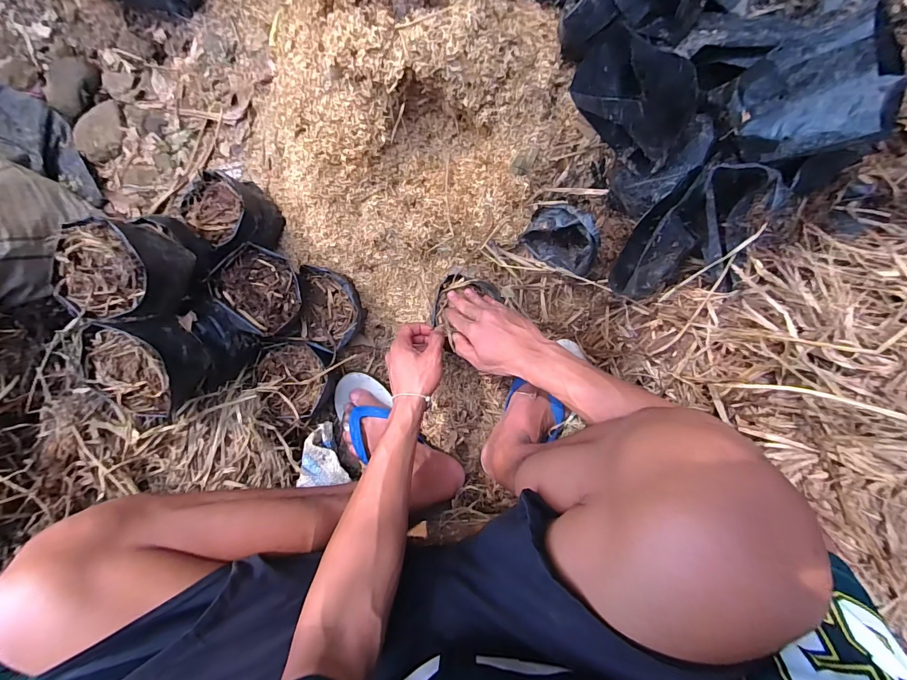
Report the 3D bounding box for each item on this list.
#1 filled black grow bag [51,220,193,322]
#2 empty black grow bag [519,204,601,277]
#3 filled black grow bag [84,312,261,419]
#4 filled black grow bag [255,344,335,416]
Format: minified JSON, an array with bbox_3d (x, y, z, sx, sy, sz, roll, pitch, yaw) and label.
[{"bbox_3d":[-0.399,-0.086,0.503,0.114,0.098,0.118,13,97,4],"label":"filled black grow bag"},{"bbox_3d":[0.157,-0.145,0.576,0.109,0.110,0.073,23,98,3],"label":"empty black grow bag"},{"bbox_3d":[-0.375,0.028,0.550,0.137,0.143,0.127,-8,95,7],"label":"filled black grow bag"},{"bbox_3d":[-0.243,0.063,0.639,0.109,0.091,0.119,1,96,6],"label":"filled black grow bag"}]

